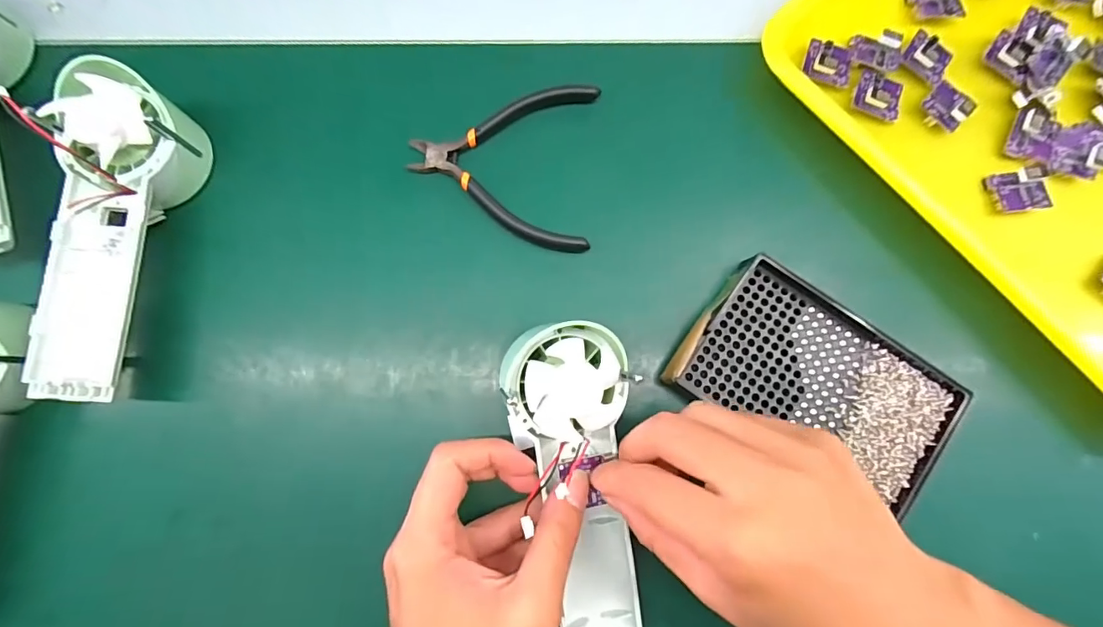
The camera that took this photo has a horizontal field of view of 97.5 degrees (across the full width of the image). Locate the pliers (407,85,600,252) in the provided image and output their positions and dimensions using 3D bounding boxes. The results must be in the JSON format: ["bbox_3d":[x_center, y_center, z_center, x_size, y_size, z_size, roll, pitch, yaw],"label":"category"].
[{"bbox_3d":[-0.028,-0.094,0.293,0.107,0.009,0.102,6,82,0],"label":"pliers"}]

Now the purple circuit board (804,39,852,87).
[{"bbox_3d":[0.172,-0.157,0.296,0.027,0.012,0.026,14,82,1],"label":"purple circuit board"}]

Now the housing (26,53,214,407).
[{"bbox_3d":[-0.244,-0.042,0.266,0.060,0.046,0.175,8,82,0],"label":"housing"}]

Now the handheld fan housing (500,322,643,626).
[{"bbox_3d":[0.016,0.092,0.249,0.061,0.028,0.171,-8,98,-1],"label":"handheld fan housing"}]

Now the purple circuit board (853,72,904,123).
[{"bbox_3d":[0.200,-0.134,0.292,0.028,0.011,0.028,13,82,1],"label":"purple circuit board"}]

